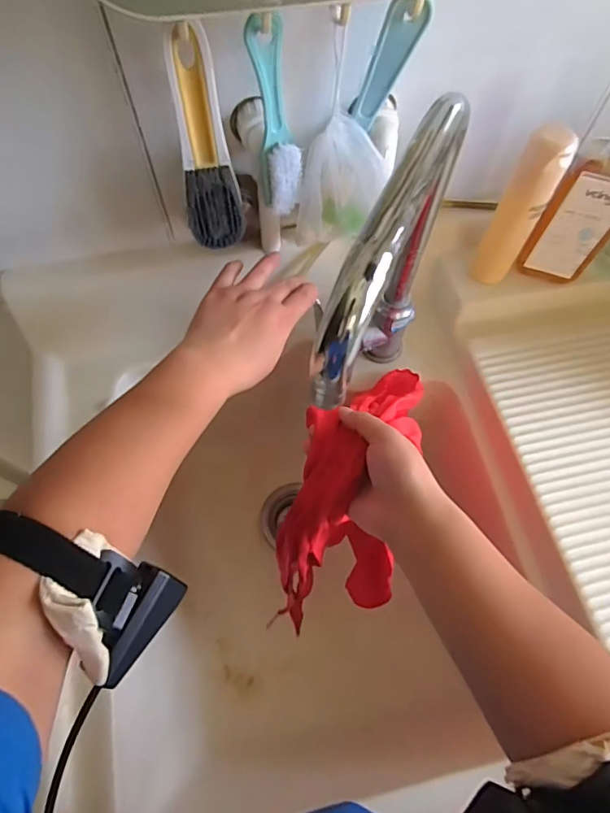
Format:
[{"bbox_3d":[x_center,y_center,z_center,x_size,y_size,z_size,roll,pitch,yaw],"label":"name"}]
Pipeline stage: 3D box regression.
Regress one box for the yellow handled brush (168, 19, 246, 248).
[{"bbox_3d":[-0.081,-0.199,0.391,0.046,0.175,0.027,-13,67,-6],"label":"yellow handled brush"}]

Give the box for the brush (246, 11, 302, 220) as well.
[{"bbox_3d":[-0.022,-0.220,0.384,0.032,0.145,0.025,-16,67,-8],"label":"brush"}]

